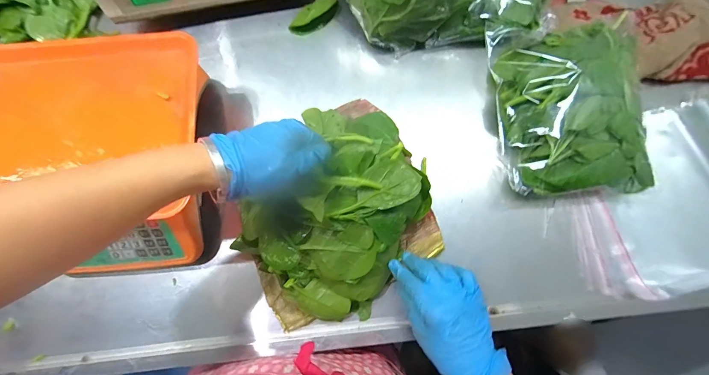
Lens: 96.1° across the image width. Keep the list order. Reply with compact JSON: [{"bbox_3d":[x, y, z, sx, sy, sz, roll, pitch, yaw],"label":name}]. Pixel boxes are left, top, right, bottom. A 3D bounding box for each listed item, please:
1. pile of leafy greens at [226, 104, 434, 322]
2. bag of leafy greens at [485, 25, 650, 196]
[{"bbox_3d":[-0.017,0.013,0.421,0.207,0.108,0.280,29,80,6],"label":"pile of leafy greens"},{"bbox_3d":[0.307,-0.125,0.461,0.188,0.082,0.266,-2,78,0],"label":"bag of leafy greens"}]

